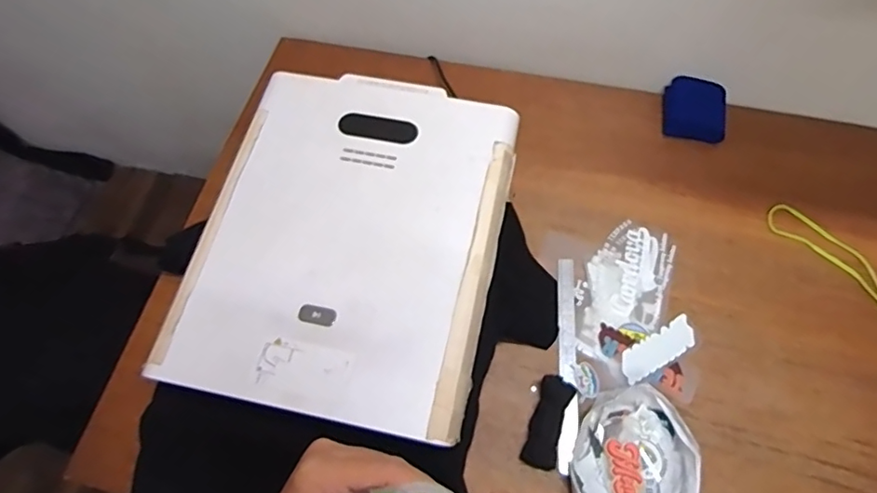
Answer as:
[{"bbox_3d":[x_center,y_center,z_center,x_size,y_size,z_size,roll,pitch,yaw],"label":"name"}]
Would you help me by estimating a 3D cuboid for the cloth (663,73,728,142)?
[{"bbox_3d":[0.486,-0.260,1.017,0.112,0.044,0.122,10,64,7],"label":"cloth"}]

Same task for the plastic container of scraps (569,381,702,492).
[{"bbox_3d":[0.273,0.299,0.749,0.158,0.044,0.200,17,65,11],"label":"plastic container of scraps"}]

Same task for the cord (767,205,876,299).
[{"bbox_3d":[0.689,0.038,0.885,0.310,0.011,0.099,33,69,18],"label":"cord"}]

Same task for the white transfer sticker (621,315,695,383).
[{"bbox_3d":[0.342,0.160,0.836,0.141,0.004,0.048,-27,60,-13],"label":"white transfer sticker"}]

